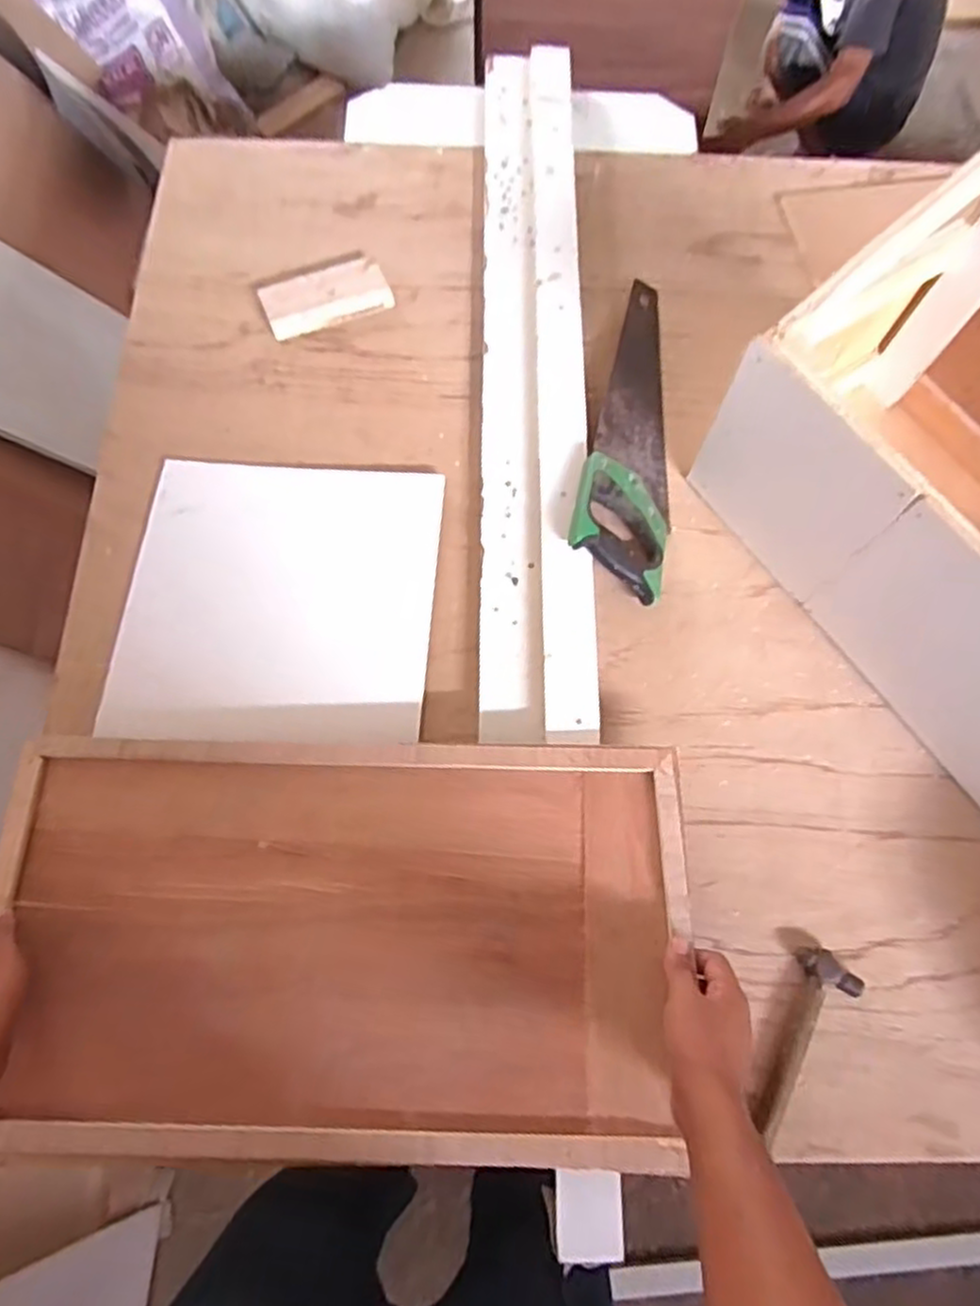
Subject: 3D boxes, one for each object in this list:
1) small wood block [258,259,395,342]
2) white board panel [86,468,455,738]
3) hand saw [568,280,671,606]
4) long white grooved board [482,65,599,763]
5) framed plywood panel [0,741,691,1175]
[{"bbox_3d":[-0.205,-0.446,0.915,0.155,0.033,0.066,-22,73,-8],"label":"small wood block"},{"bbox_3d":[-0.228,-0.062,0.793,0.327,0.014,0.312,2,75,-2],"label":"white board panel"},{"bbox_3d":[0.176,-0.266,0.842,0.106,0.060,0.420,12,71,4],"label":"hand saw"},{"bbox_3d":[0.054,-0.363,0.880,0.121,0.047,0.961,1,71,0],"label":"long white grooved board"},{"bbox_3d":[-0.132,0.236,0.616,0.586,0.056,0.329,1,71,0],"label":"framed plywood panel"}]

